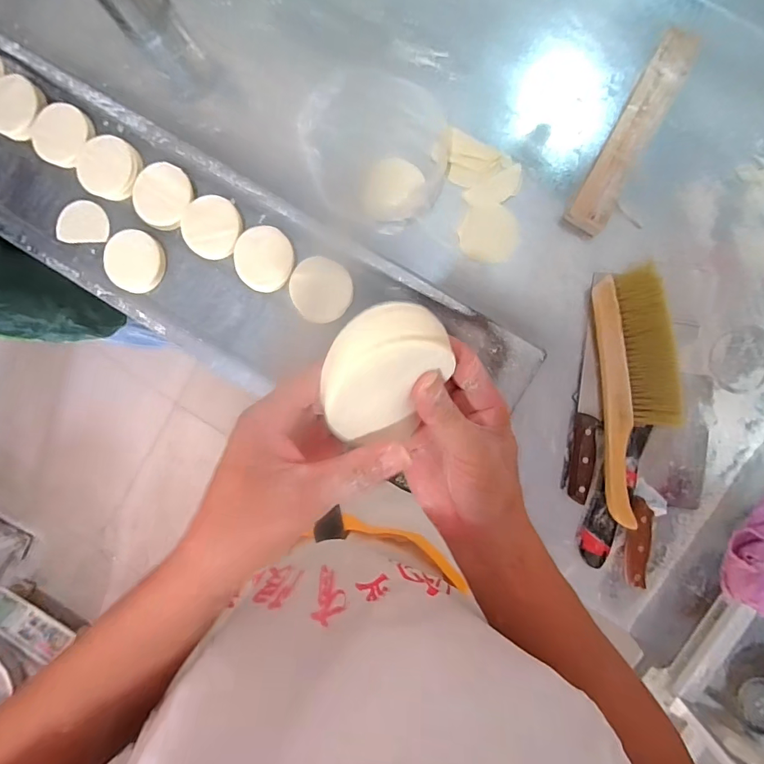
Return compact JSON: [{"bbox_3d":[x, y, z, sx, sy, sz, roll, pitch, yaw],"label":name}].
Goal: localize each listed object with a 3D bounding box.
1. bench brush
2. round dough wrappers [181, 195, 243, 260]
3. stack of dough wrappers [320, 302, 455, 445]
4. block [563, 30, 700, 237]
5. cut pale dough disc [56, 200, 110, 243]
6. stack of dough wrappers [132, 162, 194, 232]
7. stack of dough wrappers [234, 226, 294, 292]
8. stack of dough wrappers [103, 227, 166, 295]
[{"bbox_3d":[0.354,0.017,0.580,0.109,0.035,0.348,-4,91,6],"label":"bench brush"},{"bbox_3d":[-0.244,-0.223,0.611,0.080,0.015,0.090,-29,88,5],"label":"round dough wrappers"},{"bbox_3d":[0.003,-0.001,0.259,0.074,0.019,0.093,20,112,-32],"label":"stack of dough wrappers"},{"bbox_3d":[0.337,-0.333,0.574,0.049,0.033,0.274,28,94,4],"label":"block"},{"bbox_3d":[-0.456,-0.245,0.649,0.090,0.013,0.062,3,91,5],"label":"cut pale dough disc"},{"bbox_3d":[-0.319,-0.270,0.617,0.086,0.010,0.089,23,93,5],"label":"stack of dough wrappers"},{"bbox_3d":[-0.168,-0.176,0.606,0.079,0.015,0.089,3,91,5],"label":"stack of dough wrappers"},{"bbox_3d":[-0.363,-0.180,0.624,0.082,0.015,0.088,-45,87,5],"label":"stack of dough wrappers"}]

